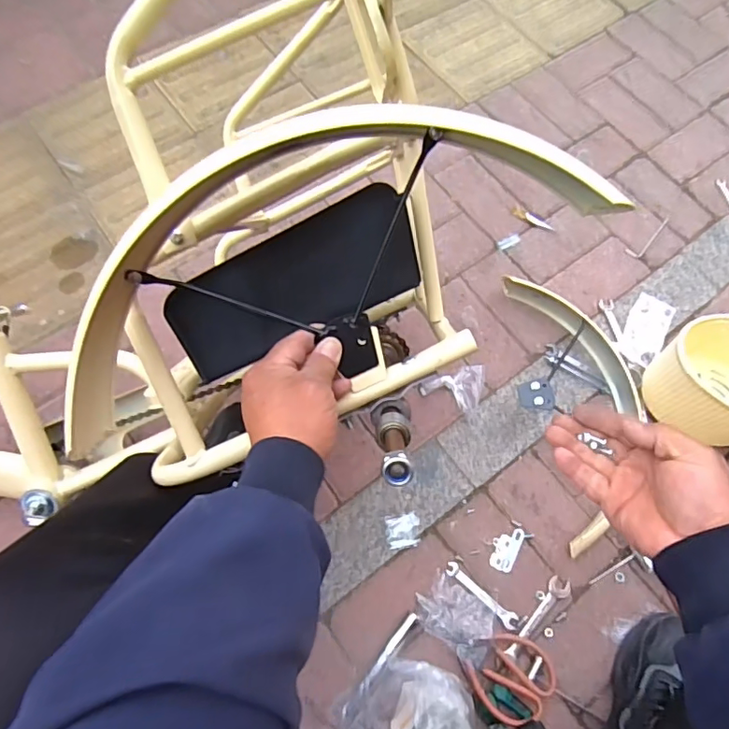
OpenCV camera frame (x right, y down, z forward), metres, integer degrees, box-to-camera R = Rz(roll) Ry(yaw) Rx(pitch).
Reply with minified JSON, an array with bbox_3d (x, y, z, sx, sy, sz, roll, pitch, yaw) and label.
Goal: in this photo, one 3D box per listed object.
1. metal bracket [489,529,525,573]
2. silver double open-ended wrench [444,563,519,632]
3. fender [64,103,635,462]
[{"bbox_3d":[0.209,0.270,0.788,0.038,0.005,0.067,29,70,8],"label":"metal bracket"},{"bbox_3d":[0.166,0.324,0.755,0.118,0.010,0.021,40,72,12],"label":"silver double open-ended wrench"},{"bbox_3d":[-0.052,-0.097,0.384,0.423,0.103,0.164,-24,72,2],"label":"fender"}]

